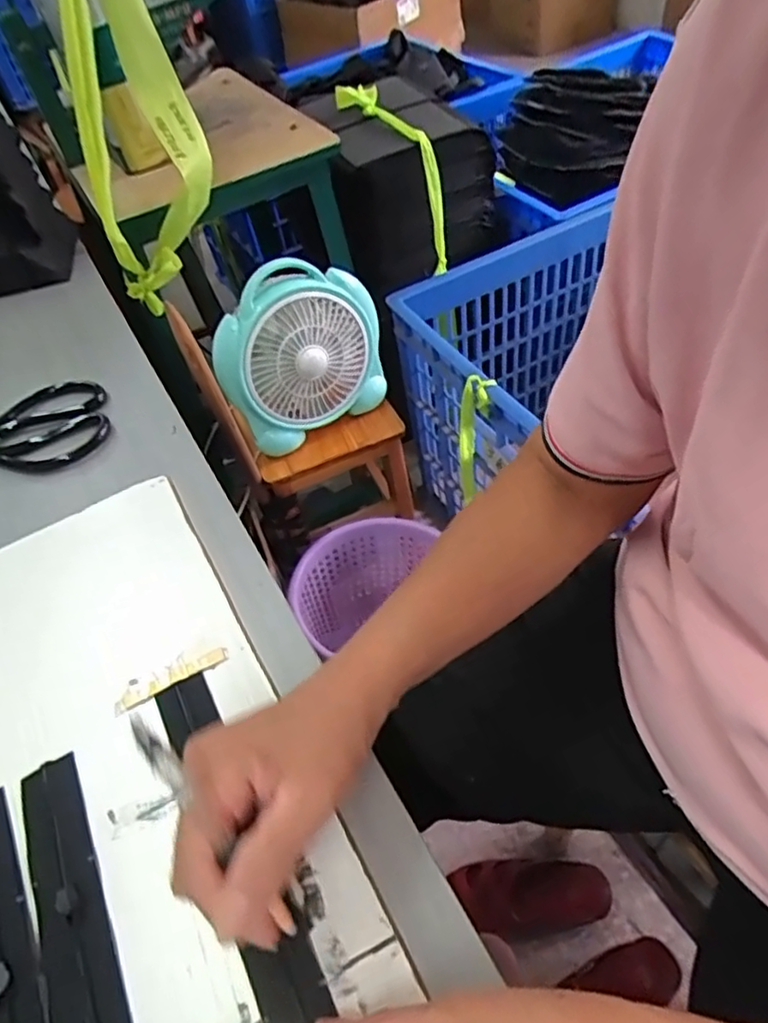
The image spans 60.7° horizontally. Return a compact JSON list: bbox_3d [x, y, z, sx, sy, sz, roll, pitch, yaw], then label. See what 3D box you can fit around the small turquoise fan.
[{"bbox_3d":[-0.122,-0.232,0.940,0.239,0.245,0.087,-29,39,-16],"label":"small turquoise fan"}]

